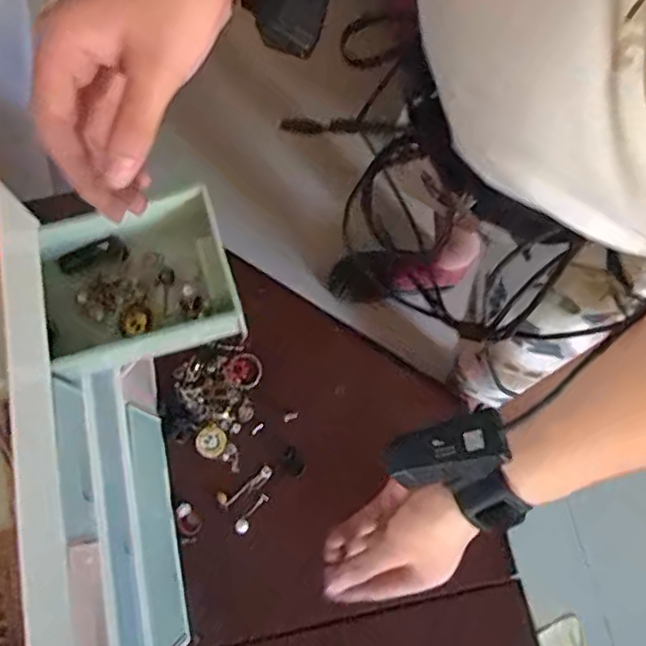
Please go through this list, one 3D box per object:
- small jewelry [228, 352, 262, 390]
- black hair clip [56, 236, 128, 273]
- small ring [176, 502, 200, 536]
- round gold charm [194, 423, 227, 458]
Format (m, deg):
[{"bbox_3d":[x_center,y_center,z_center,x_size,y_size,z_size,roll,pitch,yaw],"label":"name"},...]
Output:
[{"bbox_3d":[-0.081,0.049,0.643,0.035,0.004,0.037,0,76,1],"label":"small jewelry"},{"bbox_3d":[-0.168,-0.048,0.446,0.049,0.018,0.012,-18,76,-3],"label":"black hair clip"},{"bbox_3d":[-0.129,0.188,0.596,0.020,0.006,0.030,-17,76,-3],"label":"small ring"},{"bbox_3d":[-0.111,0.118,0.621,0.029,0.004,0.032,31,79,9],"label":"round gold charm"}]

